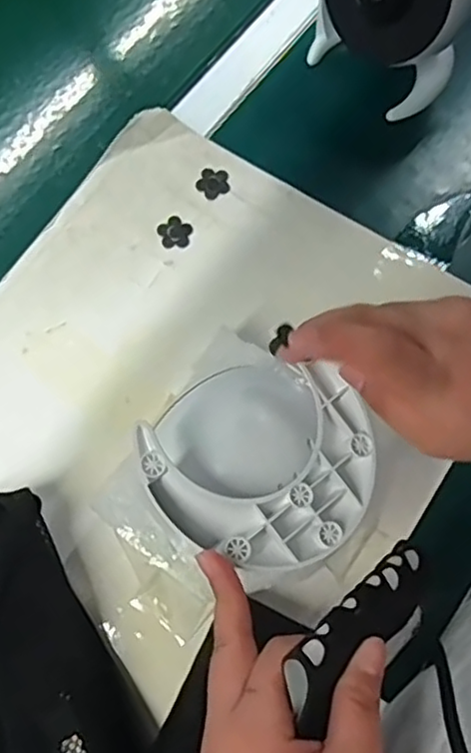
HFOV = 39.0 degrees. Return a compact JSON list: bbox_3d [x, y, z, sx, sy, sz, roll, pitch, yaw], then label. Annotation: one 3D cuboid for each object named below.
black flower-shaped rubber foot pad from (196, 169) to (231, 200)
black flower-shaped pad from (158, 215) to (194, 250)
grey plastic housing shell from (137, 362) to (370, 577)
[{"bbox_3d":[-0.018,-0.152,0.524,0.025,0.004,0.026,-7,71,-2],"label":"black flower-shaped rubber foot pad"},{"bbox_3d":[-0.047,-0.111,0.515,0.026,0.004,0.027,-38,75,-11],"label":"black flower-shaped pad"},{"bbox_3d":[0.014,0.040,0.331,0.109,0.035,0.104,0,71,1],"label":"grey plastic housing shell"}]

